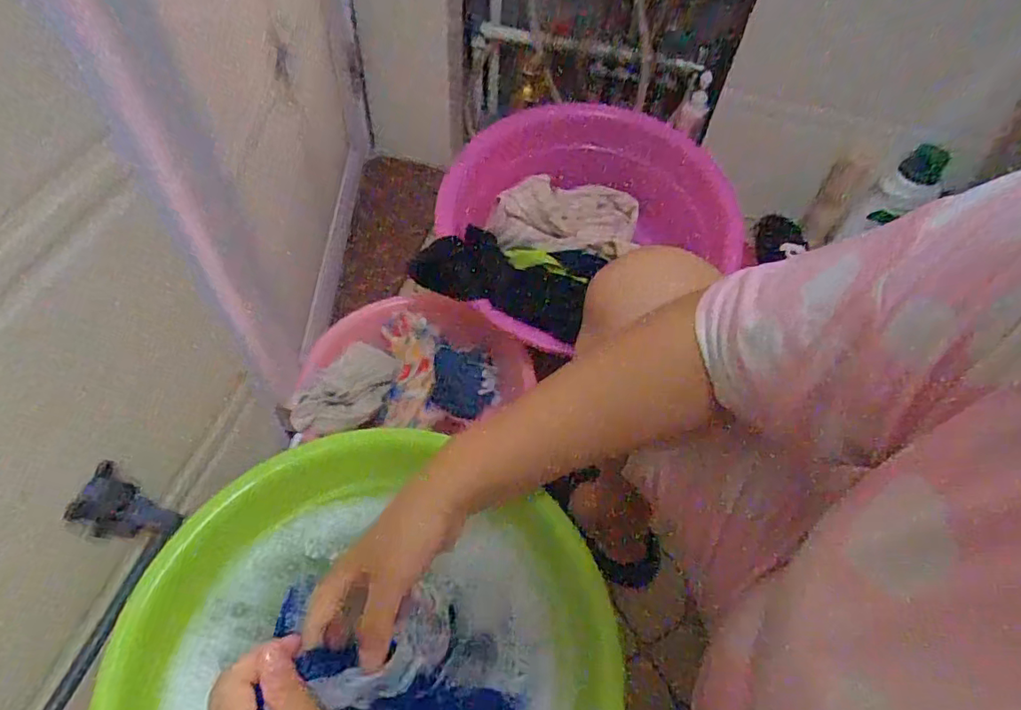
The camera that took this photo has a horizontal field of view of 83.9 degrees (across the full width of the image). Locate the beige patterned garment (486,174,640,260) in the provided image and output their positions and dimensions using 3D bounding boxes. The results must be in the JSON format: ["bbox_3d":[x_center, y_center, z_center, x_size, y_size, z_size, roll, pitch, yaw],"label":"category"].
[{"bbox_3d":[0.087,-0.223,0.900,0.228,0.041,0.144,5,57,0],"label":"beige patterned garment"}]

